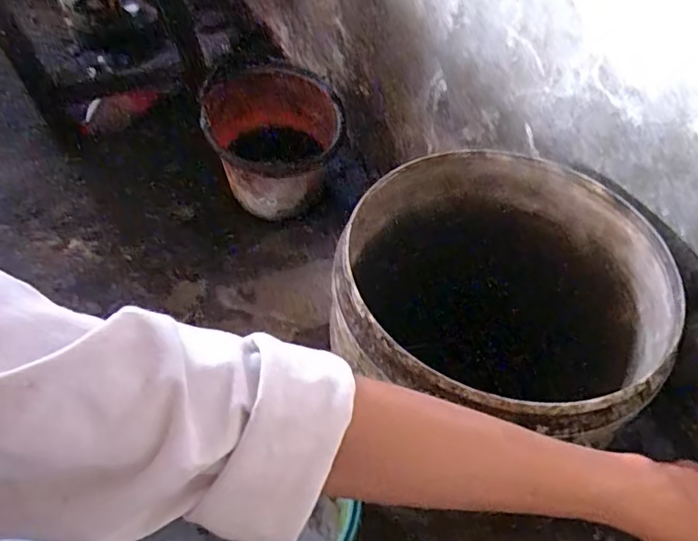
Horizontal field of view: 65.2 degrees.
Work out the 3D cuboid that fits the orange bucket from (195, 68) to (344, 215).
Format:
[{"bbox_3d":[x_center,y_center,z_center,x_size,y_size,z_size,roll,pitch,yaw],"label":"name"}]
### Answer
[{"bbox_3d":[-0.153,-0.246,1.081,0.262,0.184,0.308,1,51,-1],"label":"orange bucket"}]

